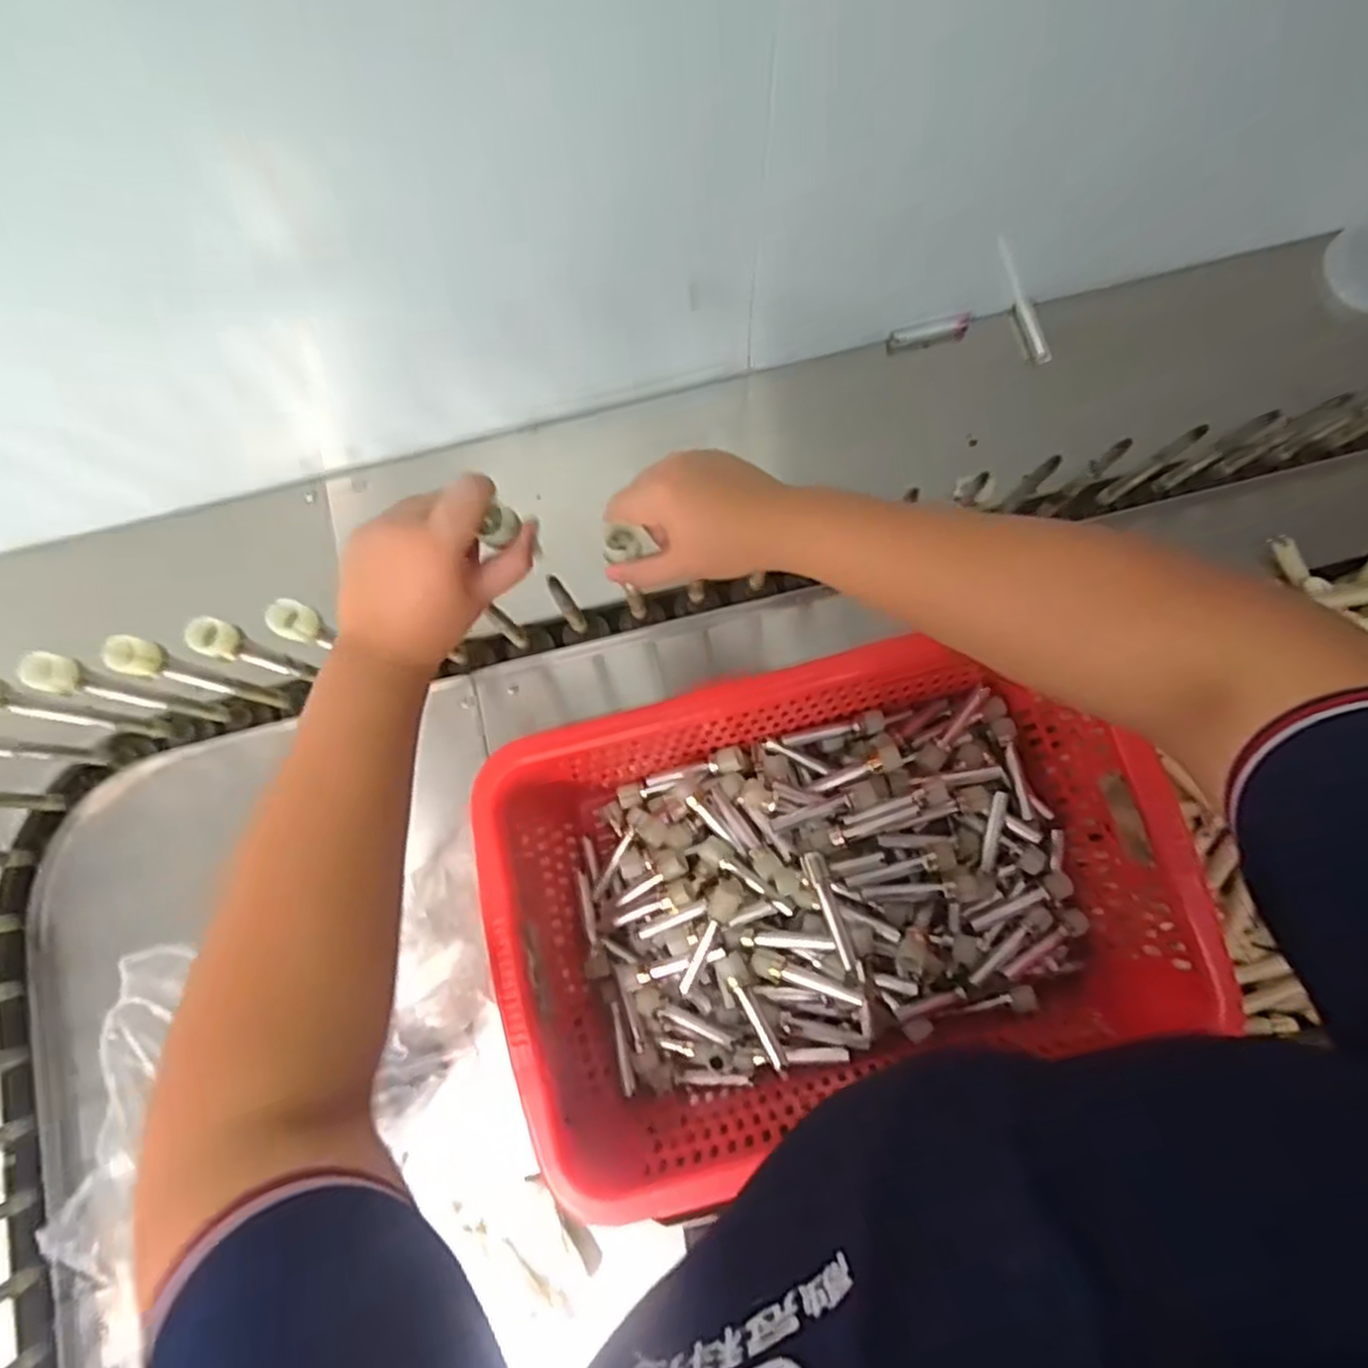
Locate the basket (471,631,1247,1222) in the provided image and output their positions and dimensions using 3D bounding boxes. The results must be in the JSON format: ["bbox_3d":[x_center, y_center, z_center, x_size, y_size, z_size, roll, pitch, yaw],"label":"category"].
[{"bbox_3d":[0.112,0.178,0.659,0.514,0.166,0.336,-15,79,-1],"label":"basket"}]

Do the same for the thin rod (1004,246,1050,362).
[{"bbox_3d":[0.308,-0.346,0.694,0.012,0.015,0.124,-16,79,-2],"label":"thin rod"}]

